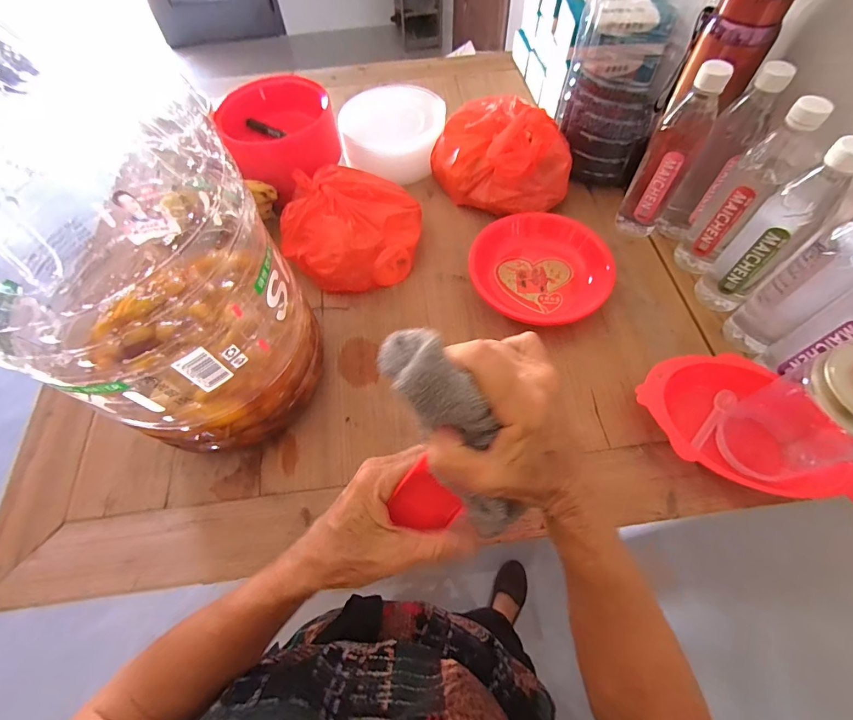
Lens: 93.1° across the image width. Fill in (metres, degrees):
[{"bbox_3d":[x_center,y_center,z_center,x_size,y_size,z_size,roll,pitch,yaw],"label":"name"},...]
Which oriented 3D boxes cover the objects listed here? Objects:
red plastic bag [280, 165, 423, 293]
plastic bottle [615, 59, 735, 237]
[{"bbox_3d":[-0.107,-0.199,0.597,0.189,0.103,0.195,13,62,9],"label":"red plastic bag"},{"bbox_3d":[0.318,-0.262,0.538,0.059,0.225,0.051,33,67,18],"label":"plastic bottle"}]

